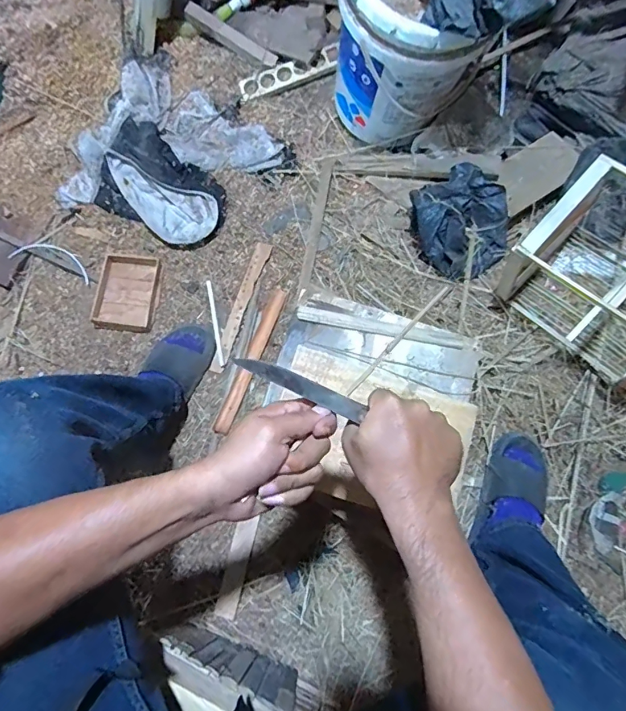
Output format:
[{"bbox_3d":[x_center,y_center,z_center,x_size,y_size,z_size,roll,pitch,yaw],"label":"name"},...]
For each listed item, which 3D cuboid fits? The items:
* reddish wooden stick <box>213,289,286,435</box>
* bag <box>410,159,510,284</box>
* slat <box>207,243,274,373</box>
[{"bbox_3d":[-0.127,0.008,0.938,0.035,0.023,0.322,20,74,8],"label":"reddish wooden stick"},{"bbox_3d":[0.318,-0.290,0.956,0.211,0.093,0.211,39,77,13],"label":"bag"},{"bbox_3d":[-0.155,-0.107,0.975,0.036,0.005,0.301,19,78,5],"label":"slat"}]

